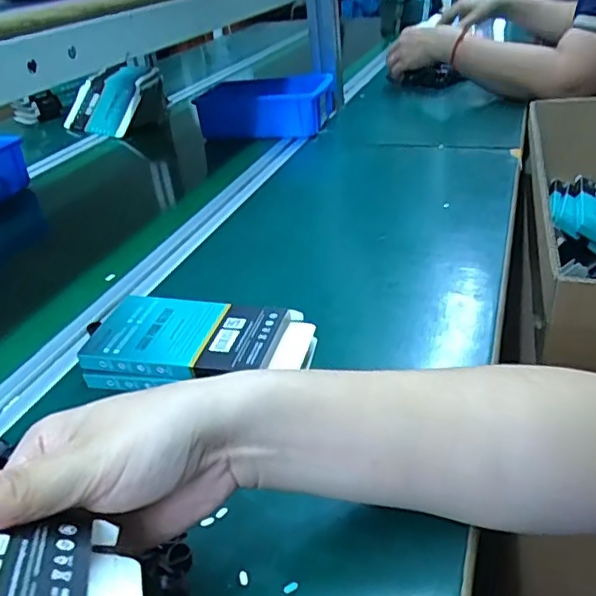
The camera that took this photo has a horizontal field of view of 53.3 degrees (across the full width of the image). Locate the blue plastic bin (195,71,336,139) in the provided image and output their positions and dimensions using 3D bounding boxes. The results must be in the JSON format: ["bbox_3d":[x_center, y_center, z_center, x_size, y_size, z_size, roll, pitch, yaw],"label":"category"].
[{"bbox_3d":[-0.048,-0.299,0.944,0.203,0.070,0.133,-2,32,6],"label":"blue plastic bin"}]

